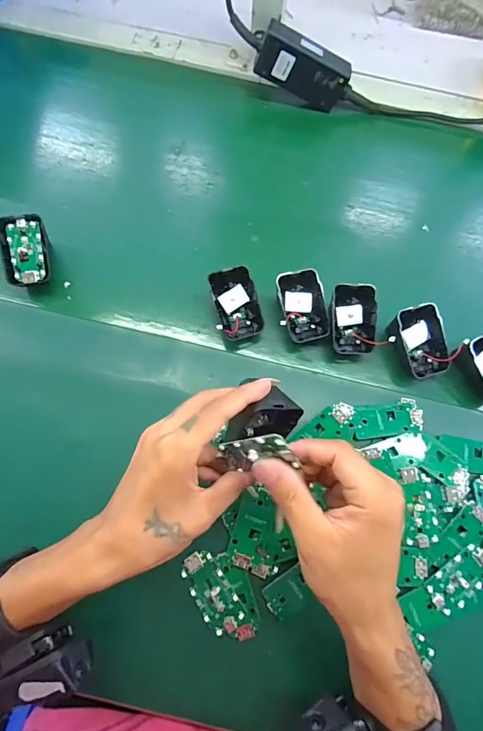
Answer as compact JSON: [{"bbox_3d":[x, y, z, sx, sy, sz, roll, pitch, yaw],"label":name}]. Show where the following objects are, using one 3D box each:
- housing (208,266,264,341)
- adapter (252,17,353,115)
[{"bbox_3d":[-0.005,-0.061,0.379,0.044,0.032,0.060,-13,68,-5],"label":"housing"},{"bbox_3d":[0.080,-0.372,0.481,0.120,0.051,0.029,17,70,-16],"label":"adapter"}]

